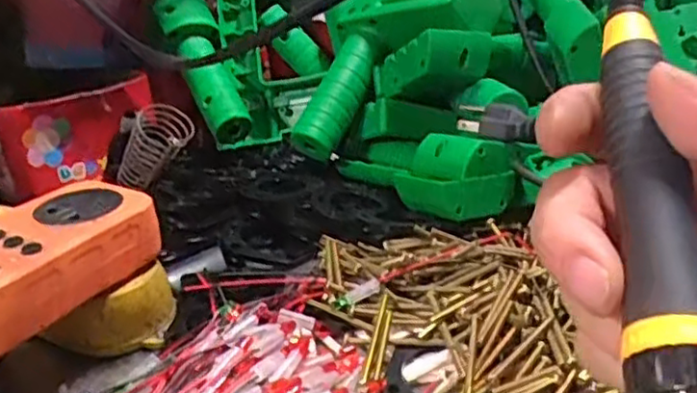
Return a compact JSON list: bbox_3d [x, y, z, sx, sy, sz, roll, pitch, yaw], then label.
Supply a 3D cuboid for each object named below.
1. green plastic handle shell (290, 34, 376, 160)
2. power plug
[{"bbox_3d":[-0.006,-0.074,0.484,0.030,0.027,0.094,15,69,32],"label":"green plastic handle shell"},{"bbox_3d":[0.089,-0.045,0.425,0.054,0.024,0.019,18,32,39],"label":"power plug"}]

